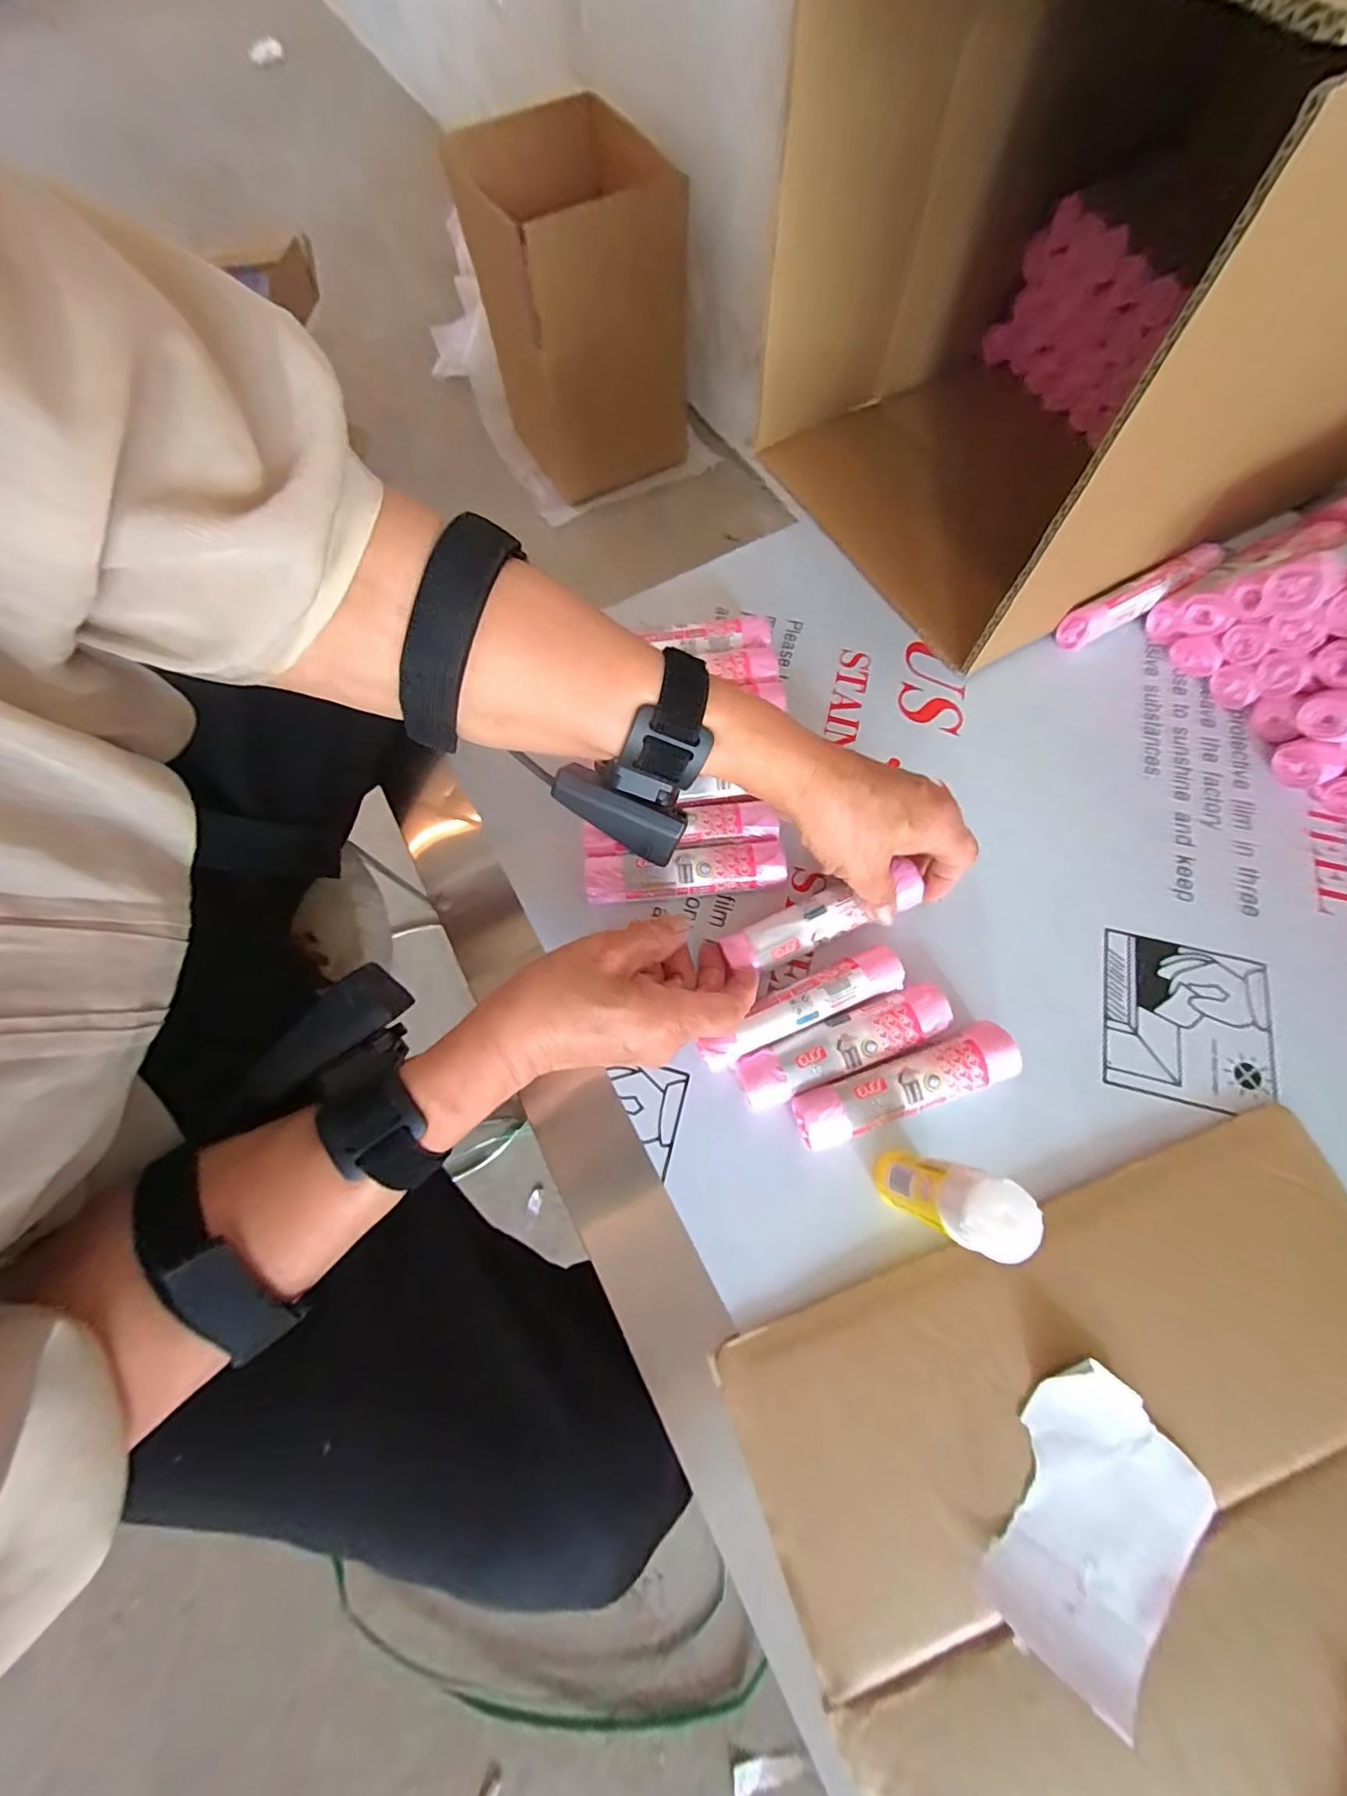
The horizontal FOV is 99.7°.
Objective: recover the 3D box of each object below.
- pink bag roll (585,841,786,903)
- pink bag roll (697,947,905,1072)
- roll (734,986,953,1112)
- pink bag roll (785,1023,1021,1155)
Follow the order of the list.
[{"bbox_3d":[0.007,-0.015,0.354,0.119,0.028,0.029,-6,70,0],"label":"pink bag roll"},{"bbox_3d":[0.071,0.063,0.323,0.120,0.032,0.024,-23,71,-6],"label":"pink bag roll"},{"bbox_3d":[0.095,0.083,0.318,0.121,0.027,0.029,-21,71,-6],"label":"roll"},{"bbox_3d":[0.125,0.103,0.310,0.123,0.029,0.029,-19,70,-5],"label":"pink bag roll"}]

